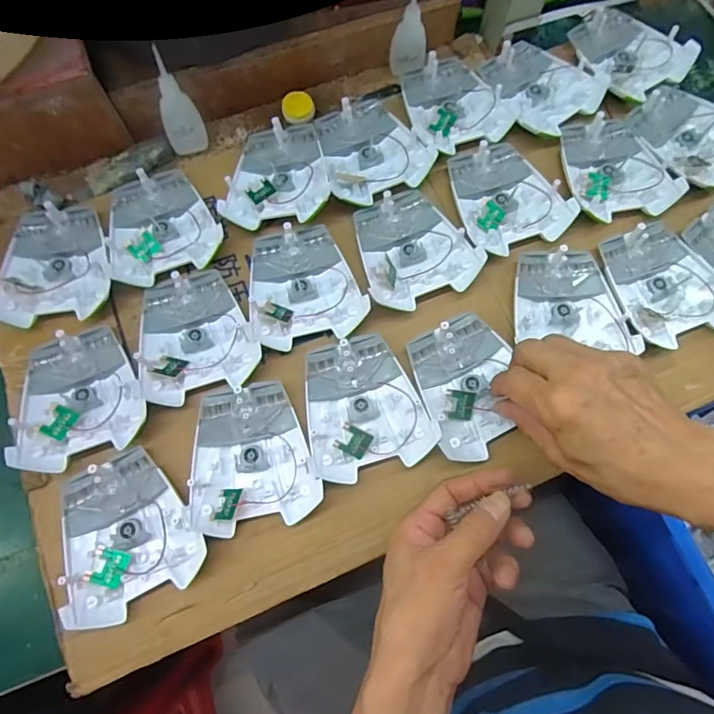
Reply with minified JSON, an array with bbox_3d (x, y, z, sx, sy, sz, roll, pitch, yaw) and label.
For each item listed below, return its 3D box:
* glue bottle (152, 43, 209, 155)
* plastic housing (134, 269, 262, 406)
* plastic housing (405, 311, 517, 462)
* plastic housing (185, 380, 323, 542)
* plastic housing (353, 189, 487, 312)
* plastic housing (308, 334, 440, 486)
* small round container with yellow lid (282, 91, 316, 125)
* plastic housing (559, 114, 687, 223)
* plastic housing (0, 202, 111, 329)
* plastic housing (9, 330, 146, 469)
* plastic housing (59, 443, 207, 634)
[{"bbox_3d":[-0.169,-0.234,0.431,0.035,0.089,0.015,-16,45,-4],"label":"glue bottle"},{"bbox_3d":[-0.137,-0.022,0.387,0.092,0.019,0.109,-17,75,-6],"label":"plastic housing"},{"bbox_3d":[0.091,0.023,0.376,0.078,0.017,0.111,-15,77,-4],"label":"plastic housing"},{"bbox_3d":[-0.082,0.075,0.359,0.093,0.021,0.106,-11,74,-4],"label":"plastic housing"},{"bbox_3d":[0.047,-0.098,0.407,0.094,0.019,0.106,-23,76,-8],"label":"plastic housing"},{"bbox_3d":[0.004,0.036,0.369,0.093,0.016,0.107,-15,75,-5],"label":"plastic housing"},{"bbox_3d":[-0.059,-0.250,0.465,0.032,0.013,0.028,-5,74,-2],"label":"small round container with yellow lid"},{"bbox_3d":[0.242,-0.180,0.434,0.093,0.021,0.108,-8,74,-3],"label":"plastic housing"},{"bbox_3d":[-0.262,-0.084,0.403,0.096,0.022,0.109,-4,74,-2],"label":"plastic housing"},{"bbox_3d":[-0.224,0.029,0.371,0.094,0.026,0.107,-20,75,-7],"label":"plastic housing"},{"bbox_3d":[-0.172,0.129,0.346,0.095,0.026,0.106,-25,76,-8],"label":"plastic housing"}]

